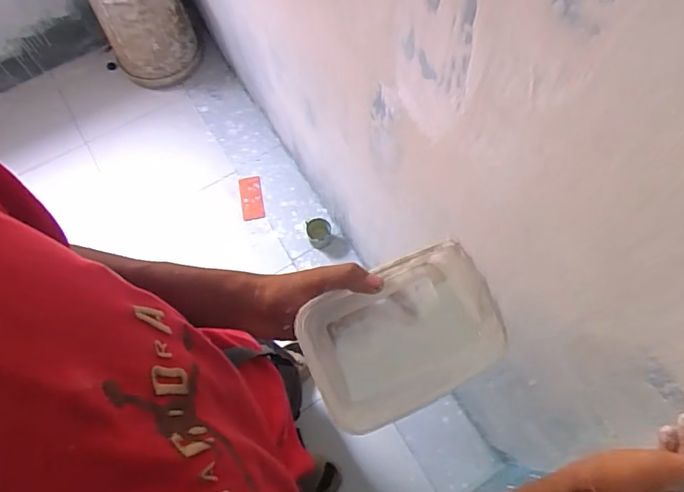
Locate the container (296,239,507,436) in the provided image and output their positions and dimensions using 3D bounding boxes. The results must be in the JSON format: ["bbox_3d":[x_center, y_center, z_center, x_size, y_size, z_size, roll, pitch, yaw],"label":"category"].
[{"bbox_3d":[0.054,0.078,0.443,0.168,0.063,0.113,-24,69,-10],"label":"container"}]

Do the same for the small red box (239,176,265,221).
[{"bbox_3d":[-0.288,-0.155,1.628,0.068,0.020,0.153,-9,67,-4],"label":"small red box"}]

